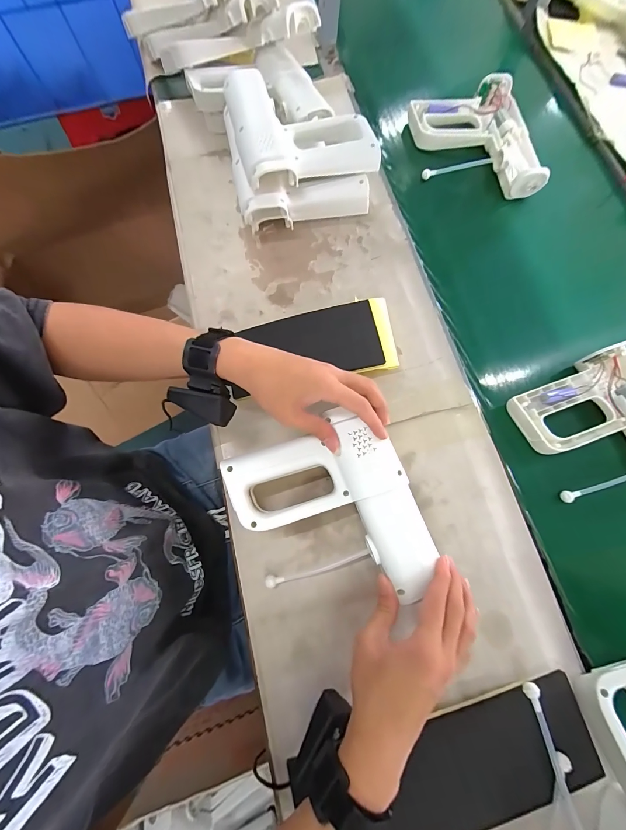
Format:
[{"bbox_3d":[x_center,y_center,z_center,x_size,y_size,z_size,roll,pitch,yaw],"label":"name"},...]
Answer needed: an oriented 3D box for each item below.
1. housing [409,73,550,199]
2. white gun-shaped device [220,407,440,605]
[{"bbox_3d":[0.271,-0.459,0.541,0.195,0.039,0.207,-2,74,-2],"label":"housing"},{"bbox_3d":[0.019,0.109,0.355,0.173,0.063,0.191,-24,76,-8],"label":"white gun-shaped device"}]

